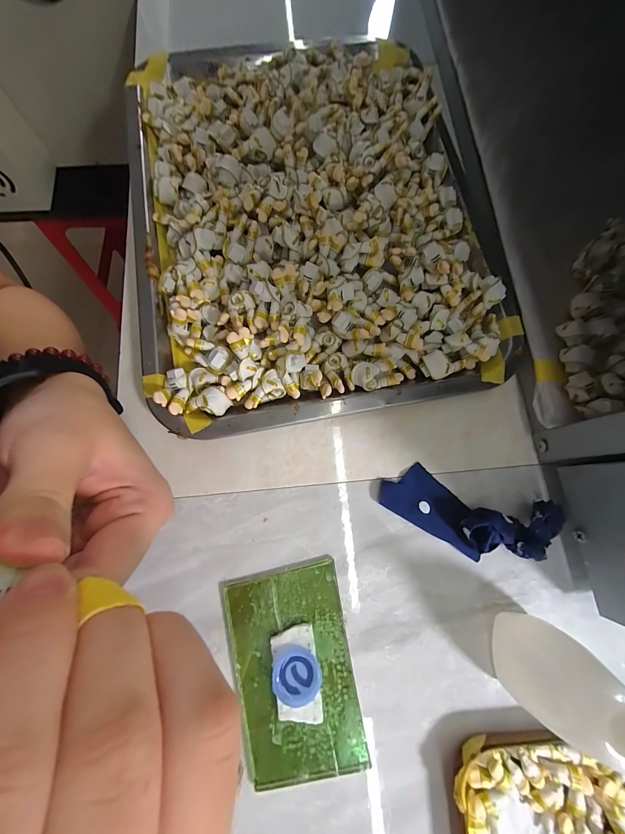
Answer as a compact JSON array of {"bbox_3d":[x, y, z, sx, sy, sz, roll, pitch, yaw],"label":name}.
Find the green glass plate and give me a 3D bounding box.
[{"bbox_3d":[-0.010,0.146,0.173,0.066,0.011,0.103,-10,76,-6],"label":"green glass plate"}]

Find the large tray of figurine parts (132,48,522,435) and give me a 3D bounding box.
[{"bbox_3d":[-0.003,-0.164,0.235,0.266,0.041,0.333,-9,76,-6],"label":"large tray of figurine parts"}]

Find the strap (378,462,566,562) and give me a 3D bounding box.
[{"bbox_3d":[0.098,0.062,0.188,0.106,0.022,0.044,18,75,1],"label":"strap"}]

